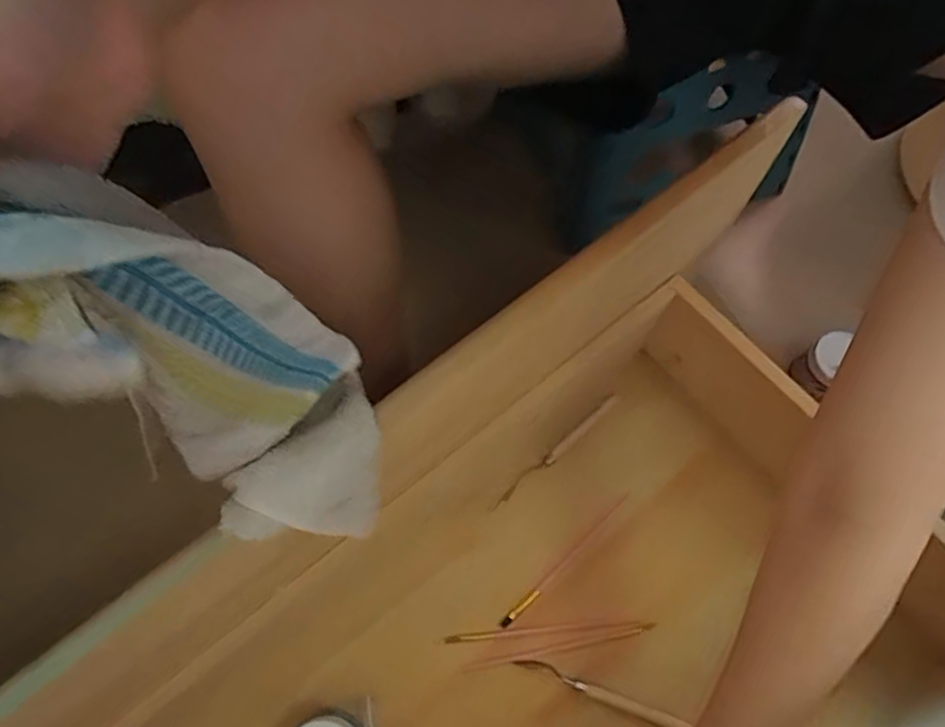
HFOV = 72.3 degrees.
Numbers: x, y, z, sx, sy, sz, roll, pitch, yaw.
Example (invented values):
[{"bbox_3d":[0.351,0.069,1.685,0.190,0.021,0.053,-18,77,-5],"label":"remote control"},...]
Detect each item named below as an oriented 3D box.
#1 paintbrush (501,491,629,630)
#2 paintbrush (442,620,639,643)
[{"bbox_3d":[0.087,0.178,0.587,0.163,0.007,0.009,-41,74,-16],"label":"paintbrush"},{"bbox_3d":[0.059,0.235,0.566,0.174,0.004,0.007,-4,68,-3],"label":"paintbrush"}]

